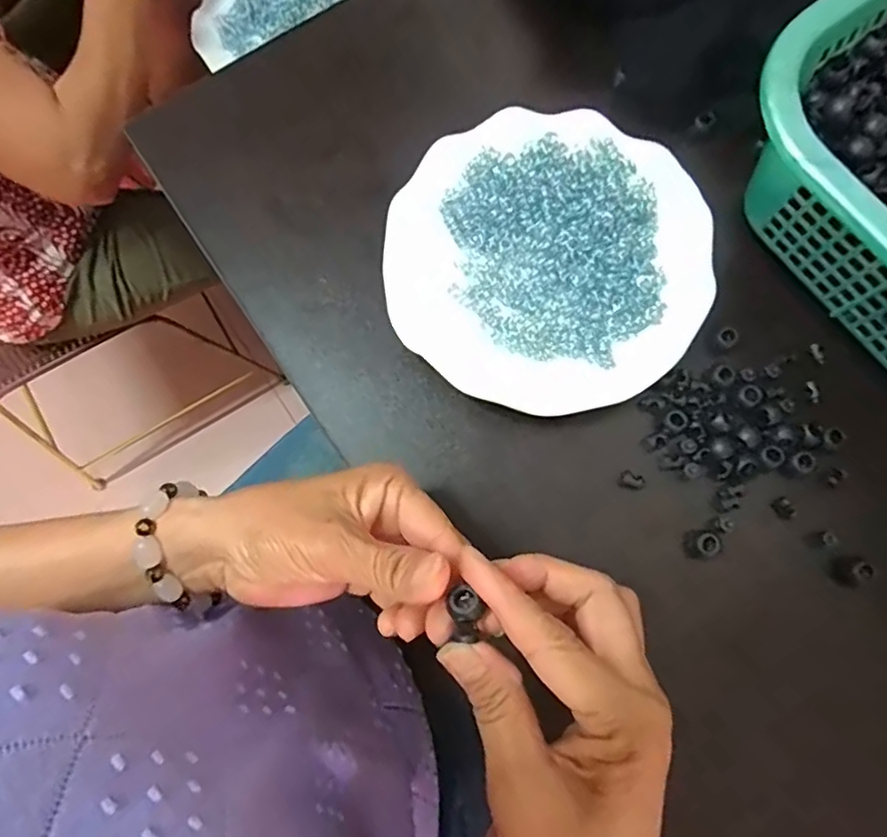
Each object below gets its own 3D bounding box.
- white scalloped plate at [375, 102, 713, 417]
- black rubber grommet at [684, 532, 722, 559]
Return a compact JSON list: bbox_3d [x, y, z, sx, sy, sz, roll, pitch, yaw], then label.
[{"bbox_3d":[0.060,-0.092,0.349,0.178,0.020,0.177,0,78,1],"label":"white scalloped plate"},{"bbox_3d":[0.143,0.070,0.324,0.013,0.018,0.014,0,78,1],"label":"black rubber grommet"}]

